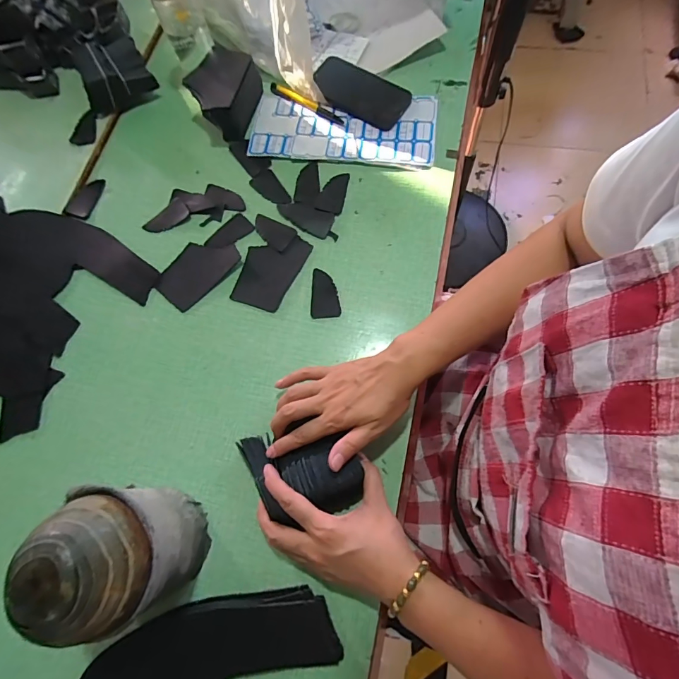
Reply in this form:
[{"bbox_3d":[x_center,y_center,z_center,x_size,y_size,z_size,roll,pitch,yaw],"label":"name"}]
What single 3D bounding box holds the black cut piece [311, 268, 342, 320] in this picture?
[{"bbox_3d":[-0.017,-0.058,0.495,0.035,0.005,0.065,-2,73,2],"label":"black cut piece"}]

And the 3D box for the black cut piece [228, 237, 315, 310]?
[{"bbox_3d":[-0.089,-0.088,0.516,0.076,0.005,0.105,16,74,7],"label":"black cut piece"}]

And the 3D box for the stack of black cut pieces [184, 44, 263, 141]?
[{"bbox_3d":[-0.166,-0.358,0.579,0.093,0.064,0.116,4,72,5],"label":"stack of black cut pieces"}]

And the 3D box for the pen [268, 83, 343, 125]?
[{"bbox_3d":[-0.049,-0.354,0.595,0.133,0.005,0.016,32,76,15],"label":"pen"}]

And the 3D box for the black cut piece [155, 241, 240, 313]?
[{"bbox_3d":[-0.185,-0.090,0.516,0.073,0.007,0.103,38,80,18],"label":"black cut piece"}]

